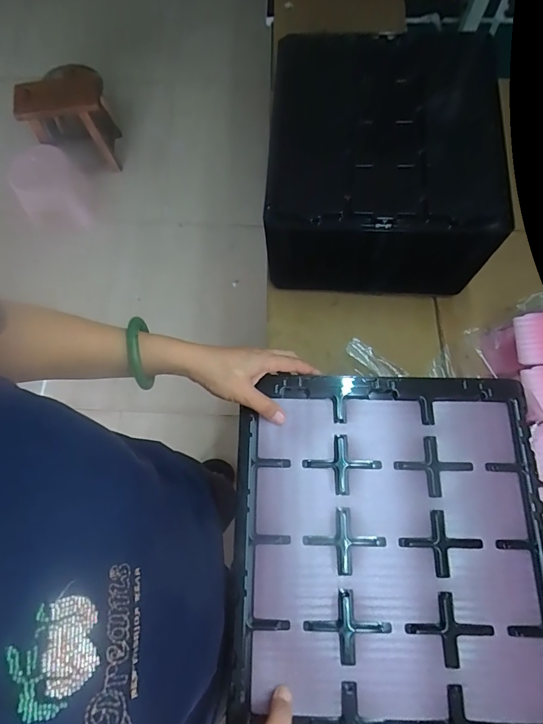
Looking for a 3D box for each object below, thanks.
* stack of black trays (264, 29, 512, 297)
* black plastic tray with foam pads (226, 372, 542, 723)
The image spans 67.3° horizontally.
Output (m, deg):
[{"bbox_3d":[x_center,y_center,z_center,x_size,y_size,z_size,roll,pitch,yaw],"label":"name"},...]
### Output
[{"bbox_3d":[0.165,-0.316,0.688,0.330,0.219,0.357,3,72,2],"label":"stack of black trays"},{"bbox_3d":[0.125,0.194,0.436,0.326,0.021,0.364,0,74,0],"label":"black plastic tray with foam pads"}]

